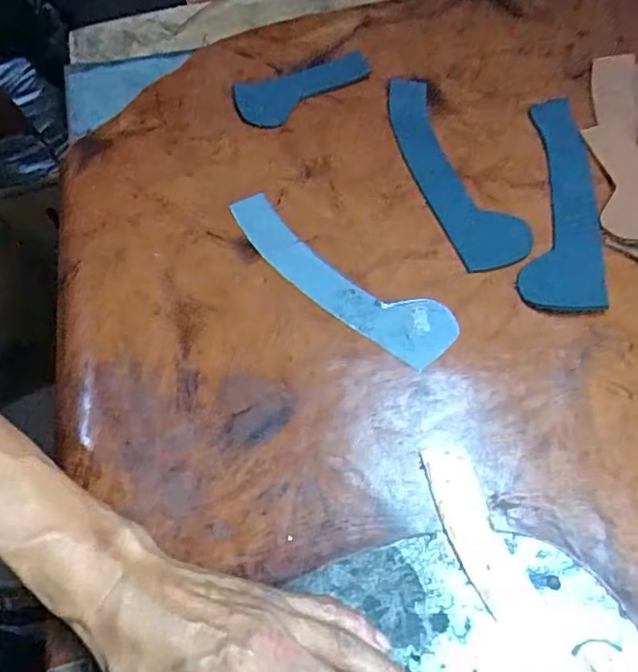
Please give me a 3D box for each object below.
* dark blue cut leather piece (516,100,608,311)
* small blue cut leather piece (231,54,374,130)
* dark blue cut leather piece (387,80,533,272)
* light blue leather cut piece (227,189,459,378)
[{"bbox_3d":[0.186,-0.106,0.468,0.055,0.008,0.204,6,59,12],"label":"dark blue cut leather piece"},{"bbox_3d":[-0.013,-0.218,0.540,0.121,0.009,0.044,-20,78,-9],"label":"small blue cut leather piece"},{"bbox_3d":[0.101,-0.135,0.494,0.054,0.009,0.205,-20,63,-6],"label":"dark blue cut leather piece"},{"bbox_3d":[0.009,-0.044,0.447,0.195,0.004,0.050,35,70,19],"label":"light blue leather cut piece"}]

